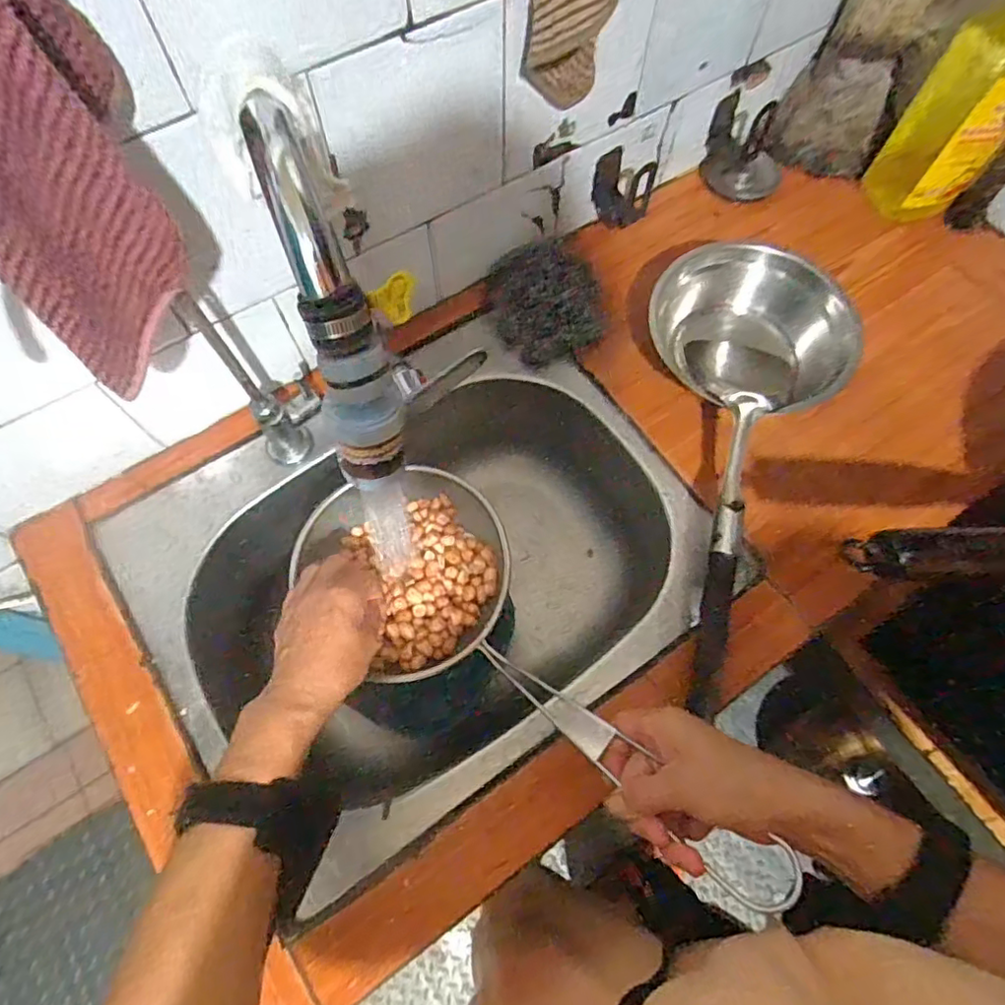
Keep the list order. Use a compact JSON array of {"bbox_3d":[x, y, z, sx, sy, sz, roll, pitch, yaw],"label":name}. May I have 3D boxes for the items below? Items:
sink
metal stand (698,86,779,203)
[{"bbox_3d":[-0.069,0.082,0.612,0.466,0.194,0.381,-32,71,-14],"label":"sink"},{"bbox_3d":[0.278,-0.405,0.674,0.063,0.091,0.087,-39,72,-16],"label":"metal stand"}]

